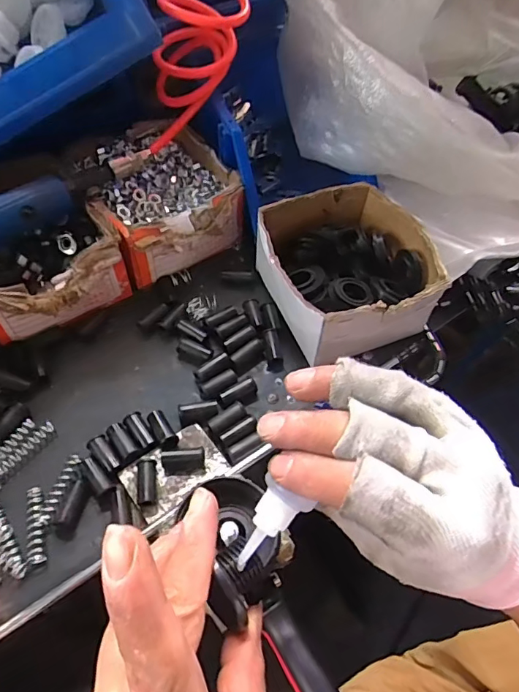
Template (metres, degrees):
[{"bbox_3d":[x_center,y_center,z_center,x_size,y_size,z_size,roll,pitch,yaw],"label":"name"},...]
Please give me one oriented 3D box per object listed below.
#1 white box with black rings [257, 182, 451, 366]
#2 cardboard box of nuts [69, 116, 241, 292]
[{"bbox_3d":[0.080,-0.068,0.446,0.145,0.075,0.153,-19,58,-15],"label":"white box with black rings"},{"bbox_3d":[-0.110,-0.154,0.500,0.138,0.073,0.171,-28,61,-21],"label":"cardboard box of nuts"}]

